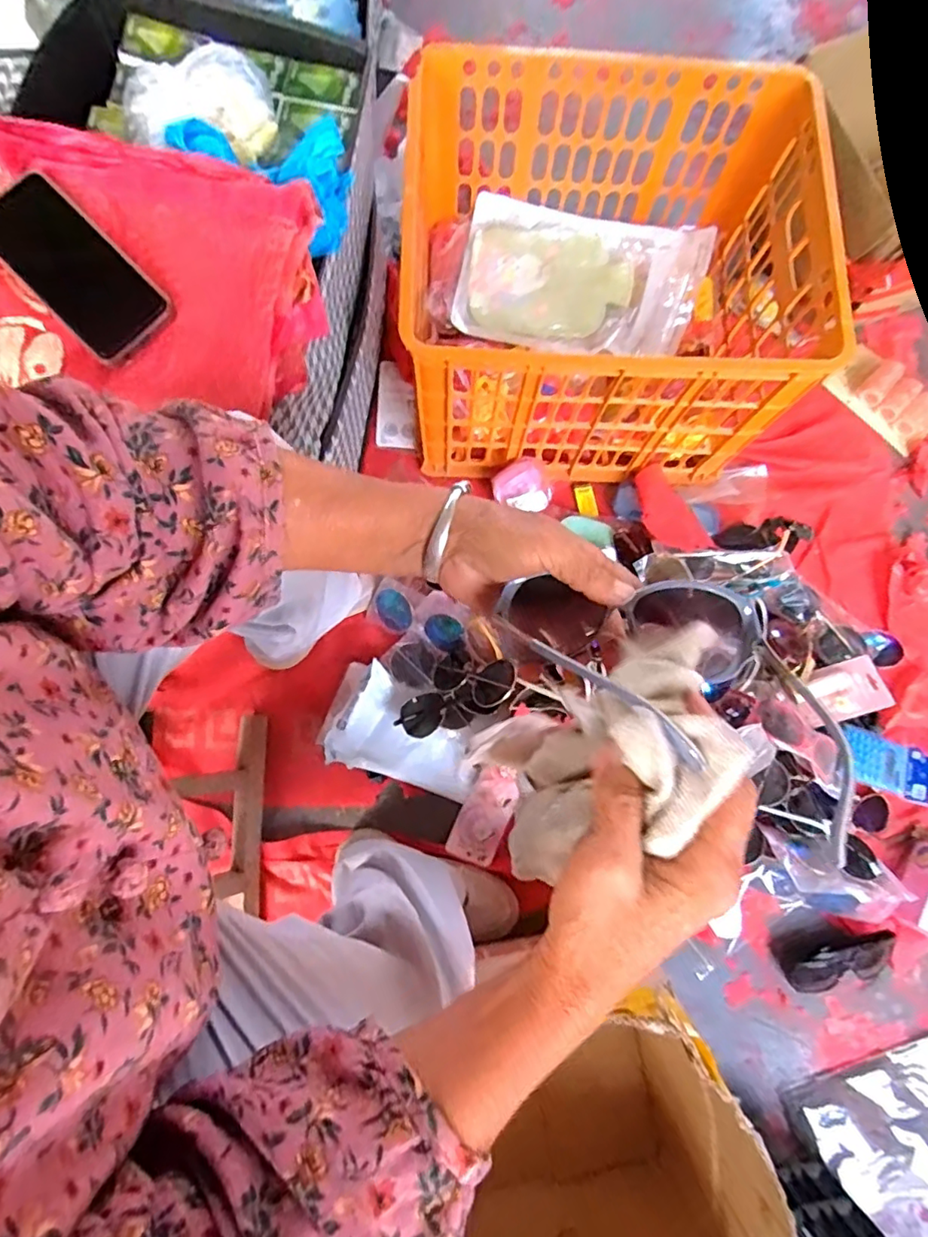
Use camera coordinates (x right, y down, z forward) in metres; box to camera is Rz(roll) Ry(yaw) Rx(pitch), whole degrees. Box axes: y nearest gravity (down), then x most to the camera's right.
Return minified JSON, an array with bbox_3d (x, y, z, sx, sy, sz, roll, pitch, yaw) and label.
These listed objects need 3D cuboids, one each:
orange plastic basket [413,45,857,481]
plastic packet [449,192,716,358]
[{"bbox_3d":[0.173,-0.440,0.748,0.464,0.254,0.414,2,79,-1],"label":"orange plastic basket"},{"bbox_3d":[0.167,-0.491,0.822,0.342,0.042,0.214,11,79,1],"label":"plastic packet"}]

